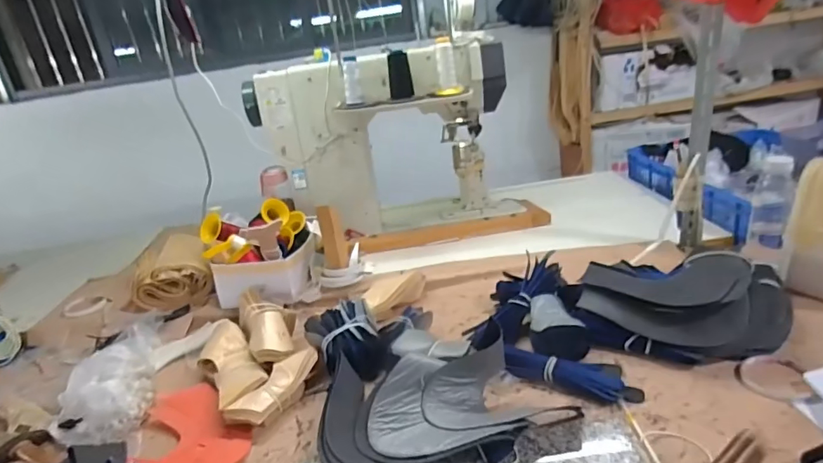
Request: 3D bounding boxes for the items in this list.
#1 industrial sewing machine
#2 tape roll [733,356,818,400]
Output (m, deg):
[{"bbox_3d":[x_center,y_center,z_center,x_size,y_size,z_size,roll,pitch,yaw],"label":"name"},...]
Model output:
[{"bbox_3d":[-0.065,-0.210,1.155,0.596,0.405,0.177,-9,21,-1],"label":"industrial sewing machine"},{"bbox_3d":[0.470,0.187,0.627,0.074,0.011,0.086,4,25,26],"label":"tape roll"}]

